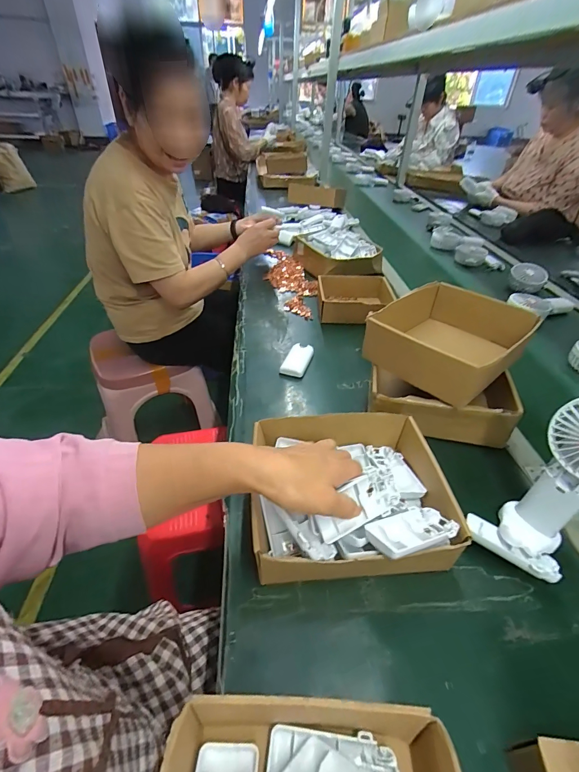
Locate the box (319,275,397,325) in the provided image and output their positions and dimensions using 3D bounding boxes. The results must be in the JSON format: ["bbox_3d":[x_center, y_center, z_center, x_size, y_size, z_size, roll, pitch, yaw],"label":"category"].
[{"bbox_3d":[0.154,-0.206,0.829,0.164,0.049,0.150,3,40,3],"label":"box"}]

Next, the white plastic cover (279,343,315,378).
[{"bbox_3d":[0.013,-0.049,0.671,0.046,0.019,0.088,12,41,14],"label":"white plastic cover"}]

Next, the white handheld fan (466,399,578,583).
[{"bbox_3d":[0.273,0.108,0.359,0.110,0.185,0.089,-25,46,-27],"label":"white handheld fan"}]

